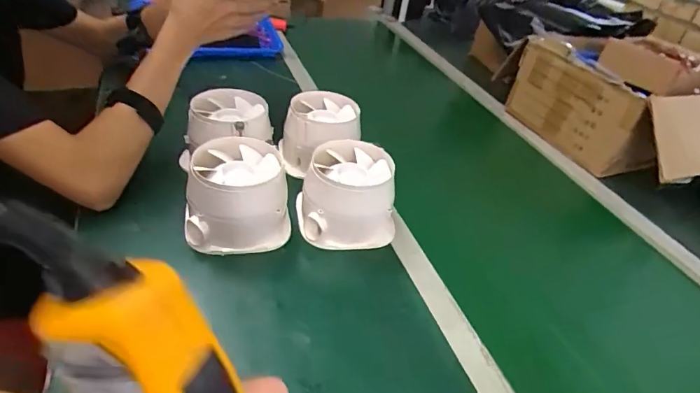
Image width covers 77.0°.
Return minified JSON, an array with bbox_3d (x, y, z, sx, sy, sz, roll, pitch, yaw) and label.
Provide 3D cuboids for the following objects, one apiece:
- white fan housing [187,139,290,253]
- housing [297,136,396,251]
[{"bbox_3d":[-0.147,-0.004,0.593,0.132,0.098,0.125,5,37,-7],"label":"white fan housing"},{"bbox_3d":[-0.002,-0.008,0.622,0.131,0.088,0.130,5,37,-7],"label":"housing"}]

